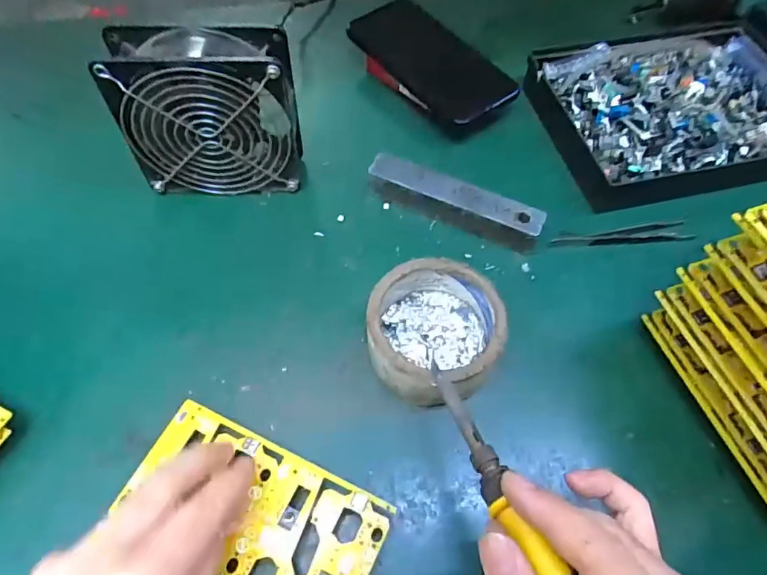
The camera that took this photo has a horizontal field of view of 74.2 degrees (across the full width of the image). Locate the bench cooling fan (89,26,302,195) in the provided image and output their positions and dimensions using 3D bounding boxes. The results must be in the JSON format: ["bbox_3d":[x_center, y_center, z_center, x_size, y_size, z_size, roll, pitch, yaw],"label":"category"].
[{"bbox_3d":[-0.124,-0.122,0.372,0.119,0.118,0.050,-1,59,-2],"label":"bench cooling fan"}]

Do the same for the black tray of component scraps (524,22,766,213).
[{"bbox_3d":[0.262,-0.160,0.452,0.240,0.034,0.187,-8,59,-6],"label":"black tray of component scraps"}]

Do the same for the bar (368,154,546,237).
[{"bbox_3d":[0.055,-0.068,0.397,0.137,0.027,0.026,23,61,12],"label":"bar"}]

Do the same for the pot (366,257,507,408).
[{"bbox_3d":[0.032,0.030,0.327,0.082,0.044,0.089,1,58,-1],"label":"pot"}]

